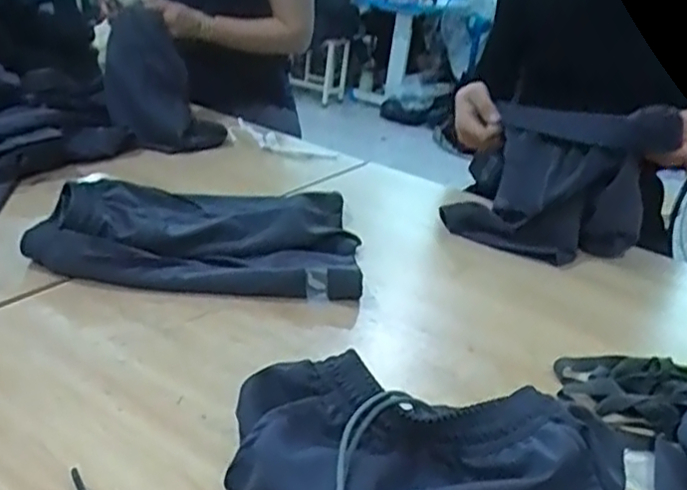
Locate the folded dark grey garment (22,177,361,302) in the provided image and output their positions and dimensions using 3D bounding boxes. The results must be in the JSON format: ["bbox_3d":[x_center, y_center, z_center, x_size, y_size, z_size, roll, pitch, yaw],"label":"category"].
[{"bbox_3d":[-0.171,-0.012,0.833,0.373,0.071,0.231,2,25,-7],"label":"folded dark grey garment"}]

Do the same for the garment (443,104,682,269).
[{"bbox_3d":[0.278,-0.082,0.907,0.240,0.207,0.108,19,28,27],"label":"garment"}]

